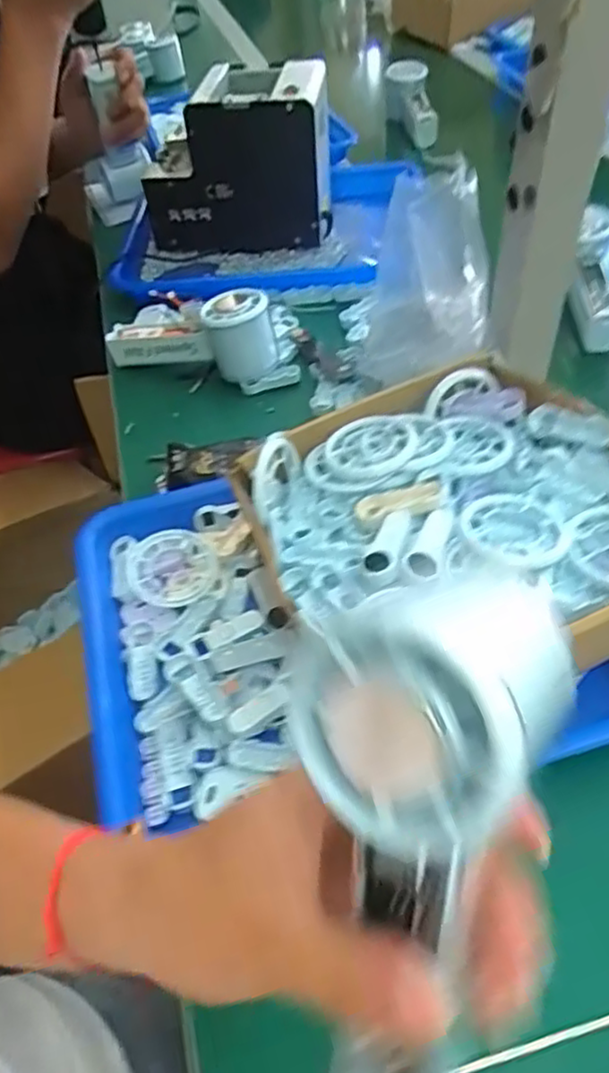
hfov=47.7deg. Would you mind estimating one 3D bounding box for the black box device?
[{"bbox_3d":[-0.073,-0.394,0.736,0.197,0.151,0.108,-5,49,2],"label":"black box device"}]

